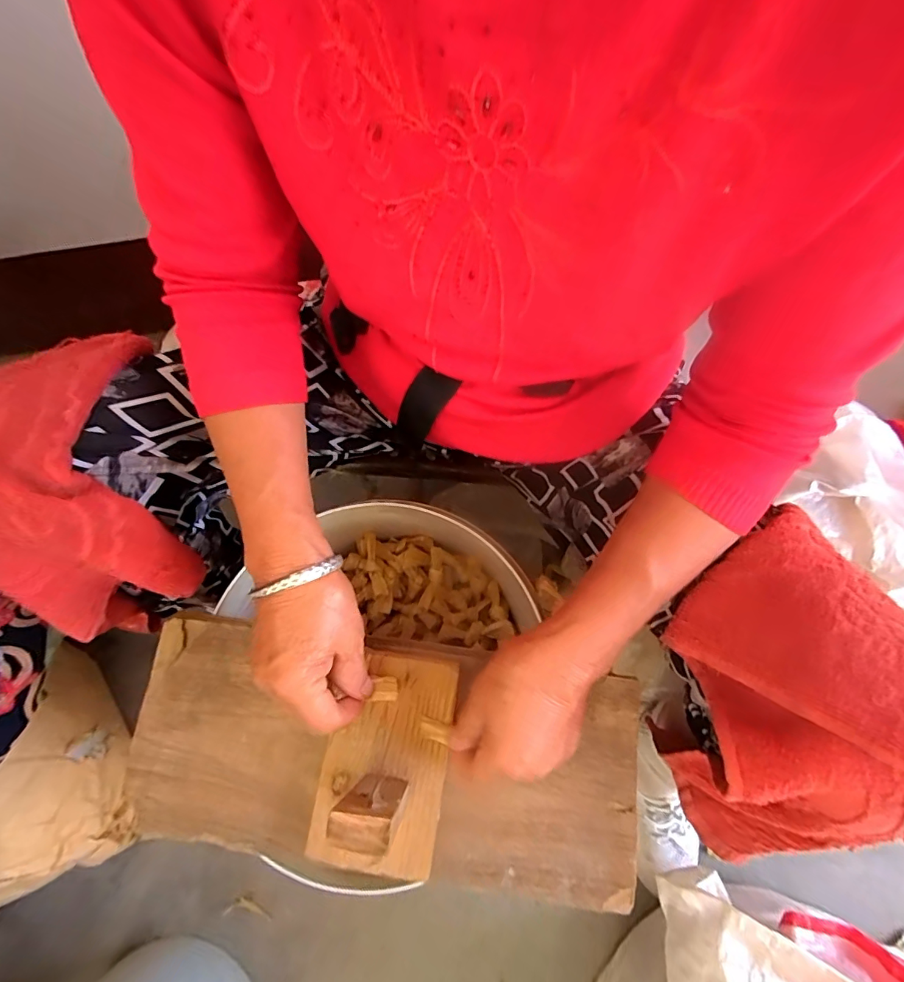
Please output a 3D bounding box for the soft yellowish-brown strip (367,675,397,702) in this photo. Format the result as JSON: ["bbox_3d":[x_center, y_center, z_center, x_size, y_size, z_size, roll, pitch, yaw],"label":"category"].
[{"bbox_3d":[-0.050,0.147,0.341,0.019,0.010,0.016,2,76,2],"label":"soft yellowish-brown strip"}]

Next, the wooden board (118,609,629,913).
[{"bbox_3d":[-0.055,0.200,0.348,0.383,0.030,0.155,7,76,3],"label":"wooden board"}]

